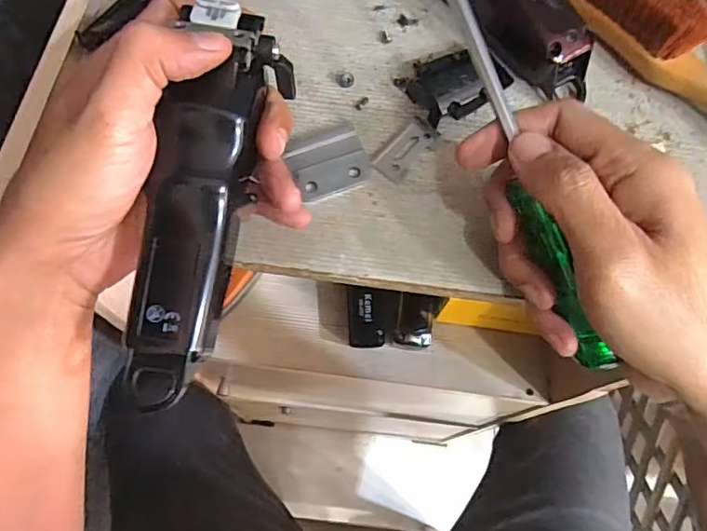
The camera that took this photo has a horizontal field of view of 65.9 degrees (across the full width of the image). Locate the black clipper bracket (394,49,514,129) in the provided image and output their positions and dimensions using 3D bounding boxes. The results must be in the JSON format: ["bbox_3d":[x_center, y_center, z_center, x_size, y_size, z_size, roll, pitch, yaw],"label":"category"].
[{"bbox_3d":[0.057,-0.102,0.302,0.048,0.019,0.044,-31,72,-15],"label":"black clipper bracket"}]

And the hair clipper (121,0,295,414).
[{"bbox_3d":[-0.063,-0.026,0.233,0.040,0.034,0.168,11,83,2],"label":"hair clipper"}]

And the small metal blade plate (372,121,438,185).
[{"bbox_3d":[0.028,-0.063,0.293,0.018,0.004,0.037,37,70,12],"label":"small metal blade plate"}]

